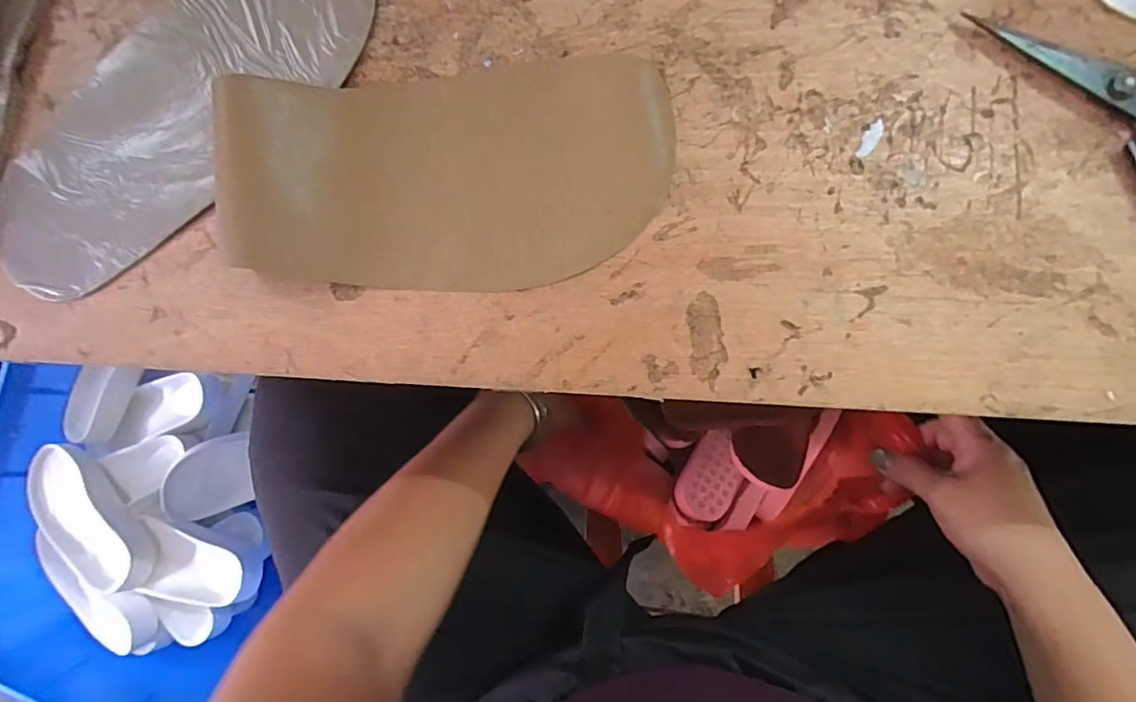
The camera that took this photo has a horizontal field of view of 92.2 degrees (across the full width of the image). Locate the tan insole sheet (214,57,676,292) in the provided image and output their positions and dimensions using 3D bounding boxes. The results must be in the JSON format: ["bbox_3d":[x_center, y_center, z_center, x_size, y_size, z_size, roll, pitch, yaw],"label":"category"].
[{"bbox_3d":[-0.057,-0.083,0.256,0.206,0.024,0.105,-5,85,6],"label":"tan insole sheet"}]

